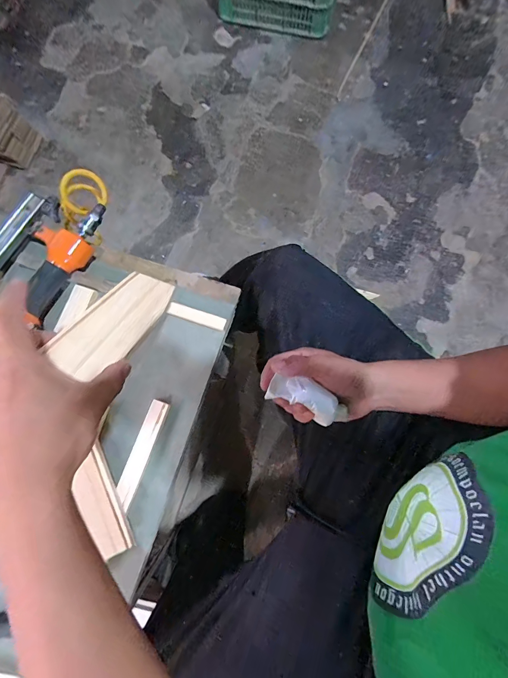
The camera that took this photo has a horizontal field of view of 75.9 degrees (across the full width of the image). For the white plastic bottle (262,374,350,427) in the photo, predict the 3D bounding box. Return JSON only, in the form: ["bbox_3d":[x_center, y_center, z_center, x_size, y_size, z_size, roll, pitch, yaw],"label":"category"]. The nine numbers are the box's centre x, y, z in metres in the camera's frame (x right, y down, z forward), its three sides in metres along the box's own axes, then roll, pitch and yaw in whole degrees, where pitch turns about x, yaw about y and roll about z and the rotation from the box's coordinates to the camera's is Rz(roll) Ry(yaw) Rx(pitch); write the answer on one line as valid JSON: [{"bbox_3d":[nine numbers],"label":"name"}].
[{"bbox_3d":[0.062,0.068,0.372,0.090,0.025,0.038,24,78,0],"label":"white plastic bottle"}]

